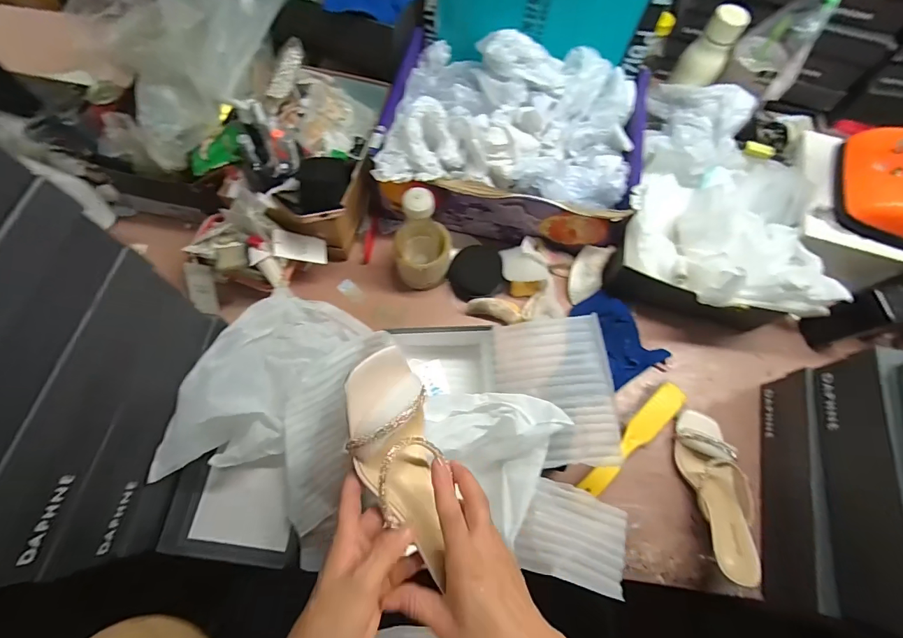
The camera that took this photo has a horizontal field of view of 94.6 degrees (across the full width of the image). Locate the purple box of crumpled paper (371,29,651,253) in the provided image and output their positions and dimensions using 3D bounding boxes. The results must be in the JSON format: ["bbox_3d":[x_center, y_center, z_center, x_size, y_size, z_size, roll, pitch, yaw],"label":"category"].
[{"bbox_3d":[0.096,-0.291,0.666,0.389,0.173,0.298,12,69,3],"label":"purple box of crumpled paper"}]

